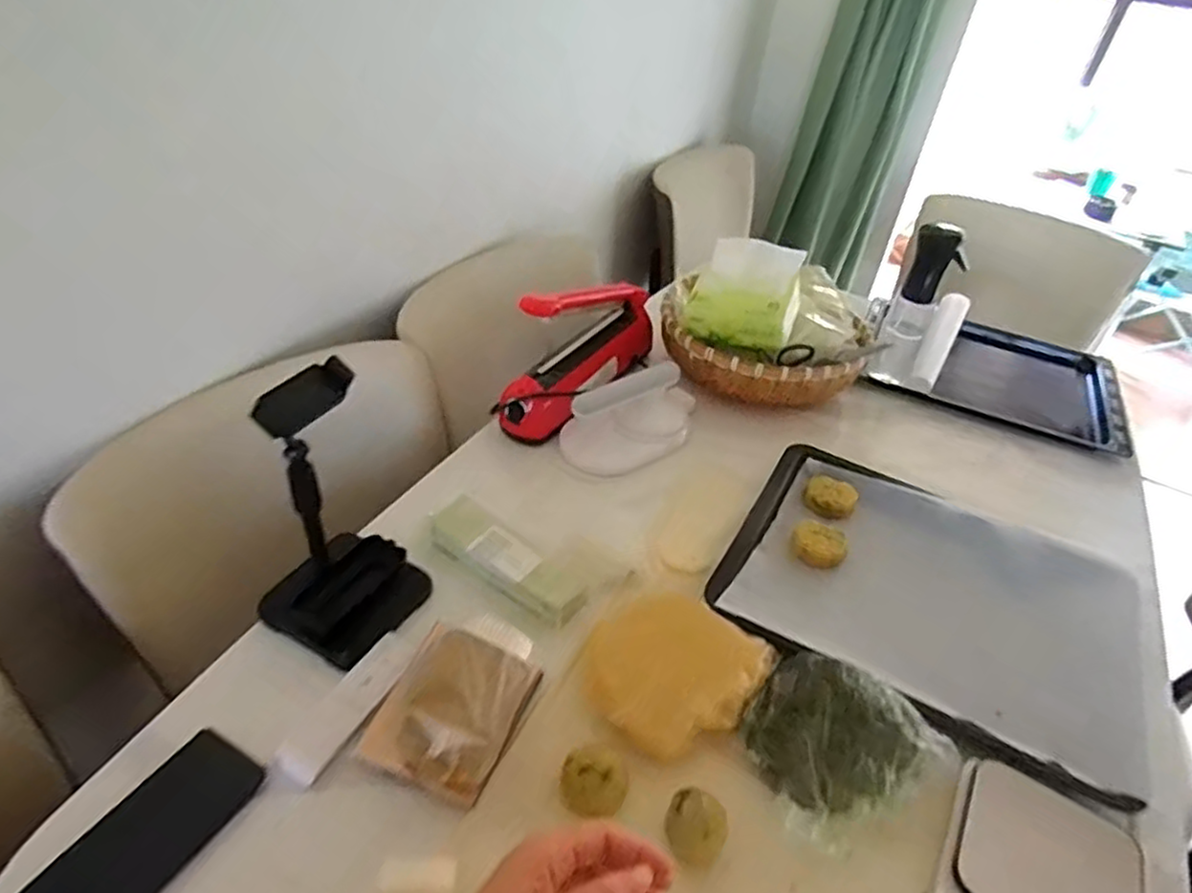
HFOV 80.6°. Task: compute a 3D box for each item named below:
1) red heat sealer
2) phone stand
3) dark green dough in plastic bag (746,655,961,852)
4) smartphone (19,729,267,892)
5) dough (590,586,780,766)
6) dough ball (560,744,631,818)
[{"bbox_3d":[-0.007,-0.147,0.946,0.074,0.169,0.309,28,44,25],"label":"red heat sealer"},{"bbox_3d":[-0.230,0.056,0.609,0.115,0.245,0.120,19,41,15],"label":"phone stand"},{"bbox_3d":[0.199,0.231,0.581,0.141,0.069,0.132,-15,44,-25],"label":"dark green dough in plastic bag"},{"bbox_3d":[-0.326,0.285,0.508,0.076,0.010,0.156,23,42,20],"label":"smartphone"},{"bbox_3d":[0.067,0.197,0.630,0.142,0.028,0.153,4,39,-3],"label":"dough"},{"bbox_3d":[-0.001,0.269,0.562,0.054,0.040,0.054,1,40,-6],"label":"dough ball"}]

